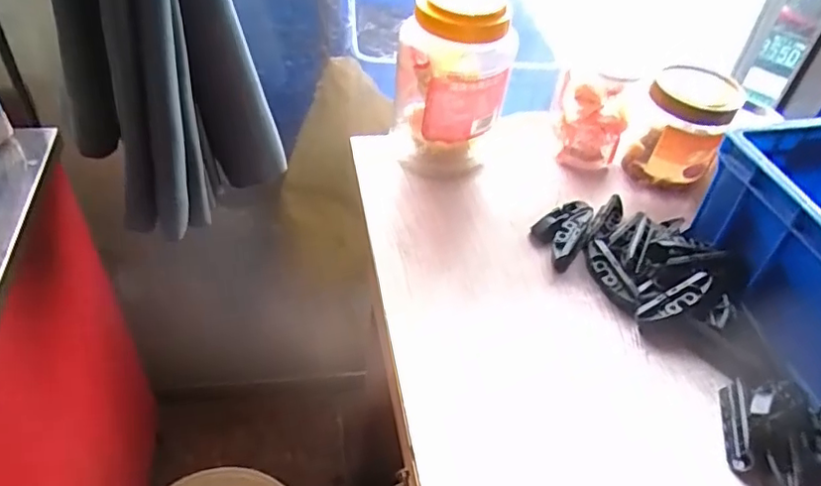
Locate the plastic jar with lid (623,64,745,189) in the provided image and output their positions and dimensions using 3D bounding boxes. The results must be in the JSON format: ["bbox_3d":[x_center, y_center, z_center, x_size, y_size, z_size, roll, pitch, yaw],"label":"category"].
[{"bbox_3d":[0.277,-0.117,0.620,0.080,0.107,0.087,2,44,-2],"label":"plastic jar with lid"}]

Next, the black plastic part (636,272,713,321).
[{"bbox_3d":[0.216,0.045,0.488,0.068,0.013,0.019,-29,50,-3],"label":"black plastic part"}]

